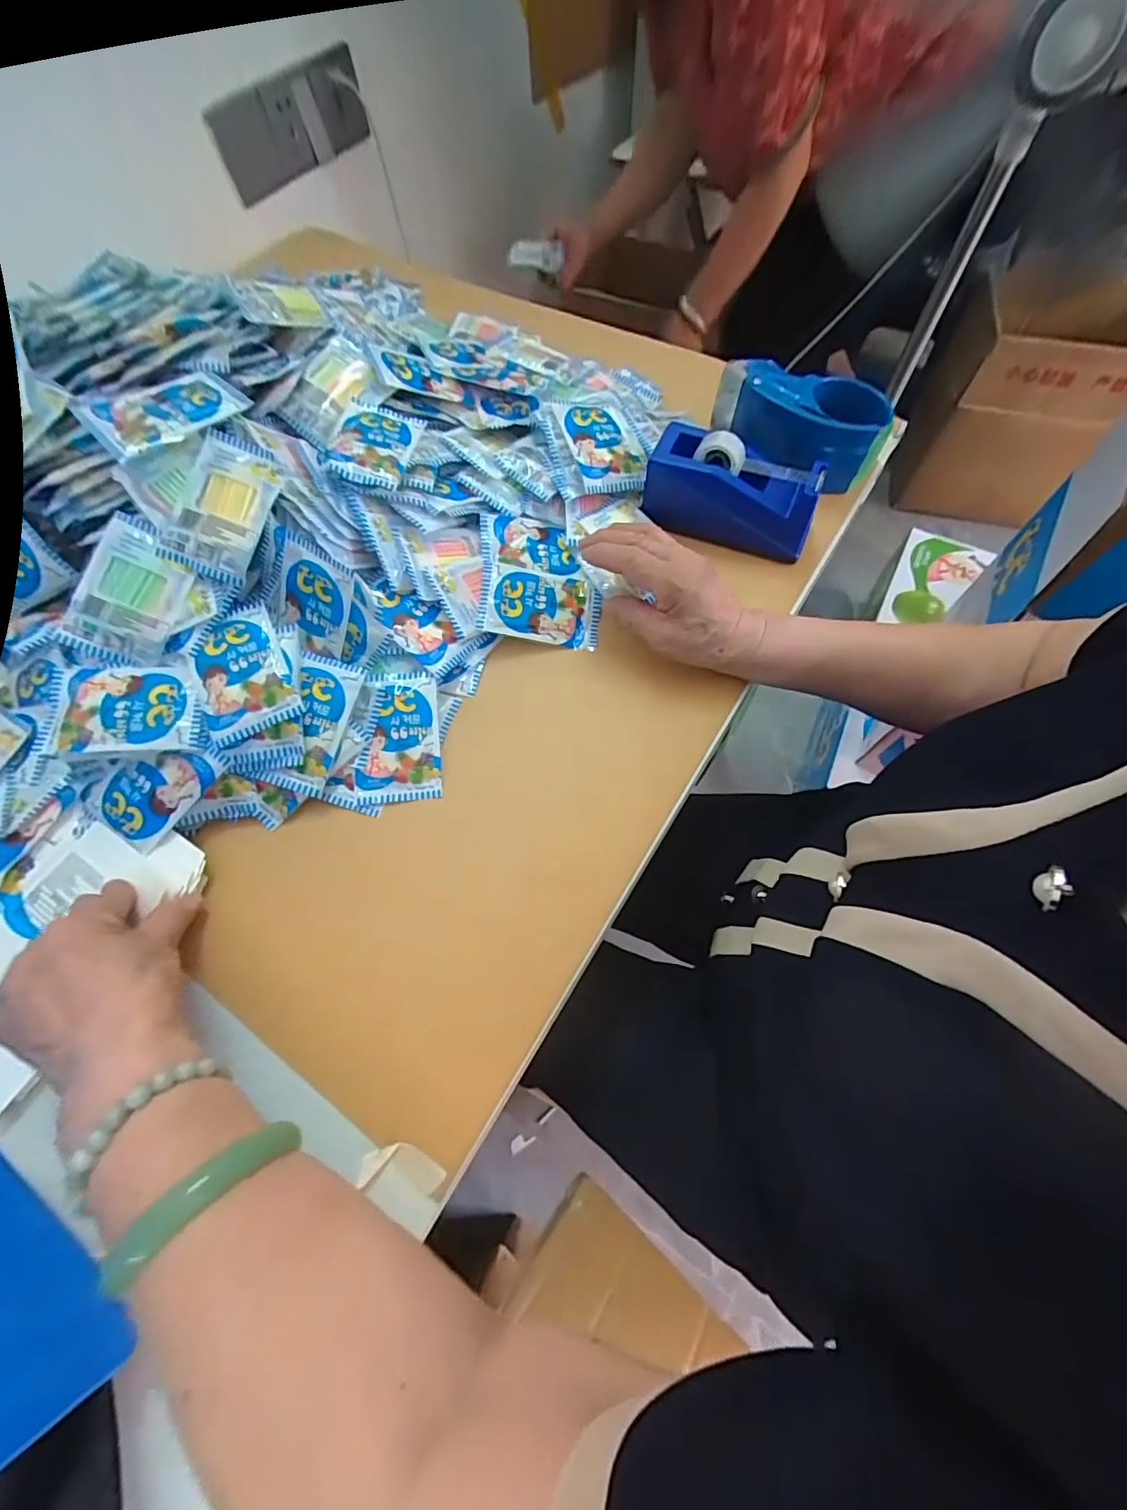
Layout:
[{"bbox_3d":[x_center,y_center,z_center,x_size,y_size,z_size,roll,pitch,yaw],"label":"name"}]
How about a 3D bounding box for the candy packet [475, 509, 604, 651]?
[{"bbox_3d":[-0.021,-0.155,0.463,0.103,0.011,0.120,3,73,-13],"label":"candy packet"}]

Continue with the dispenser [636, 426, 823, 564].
[{"bbox_3d":[0.150,-0.240,0.476,0.147,0.074,0.054,19,68,11],"label":"dispenser"}]

